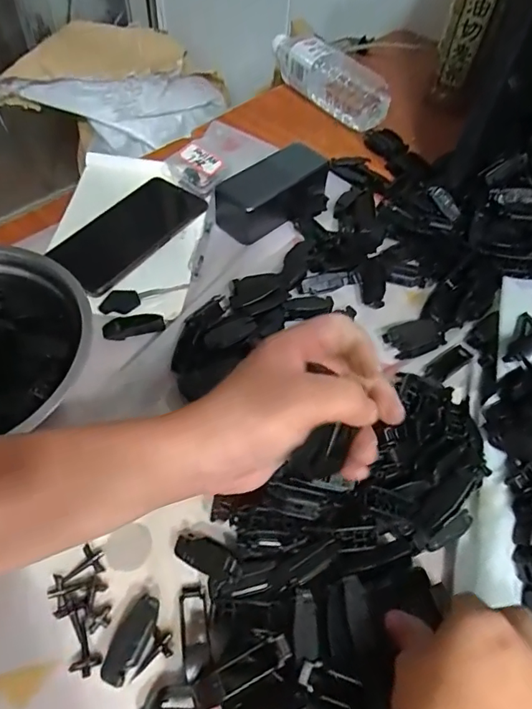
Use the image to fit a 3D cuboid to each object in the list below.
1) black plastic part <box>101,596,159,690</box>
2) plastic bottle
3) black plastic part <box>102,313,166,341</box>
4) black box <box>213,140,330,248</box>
[{"bbox_3d":[-0.082,0.174,0.298,0.017,0.017,0.048,21,56,11],"label":"black plastic part"},{"bbox_3d":[0.079,-0.373,0.664,0.054,0.070,0.206,-35,63,-24],"label":"plastic bottle"},{"bbox_3d":[-0.120,-0.026,0.439,0.054,0.006,0.021,-9,55,-9],"label":"black plastic part"},{"bbox_3d":[0.011,-0.178,0.525,0.126,0.044,0.064,-31,62,-22],"label":"black box"}]

